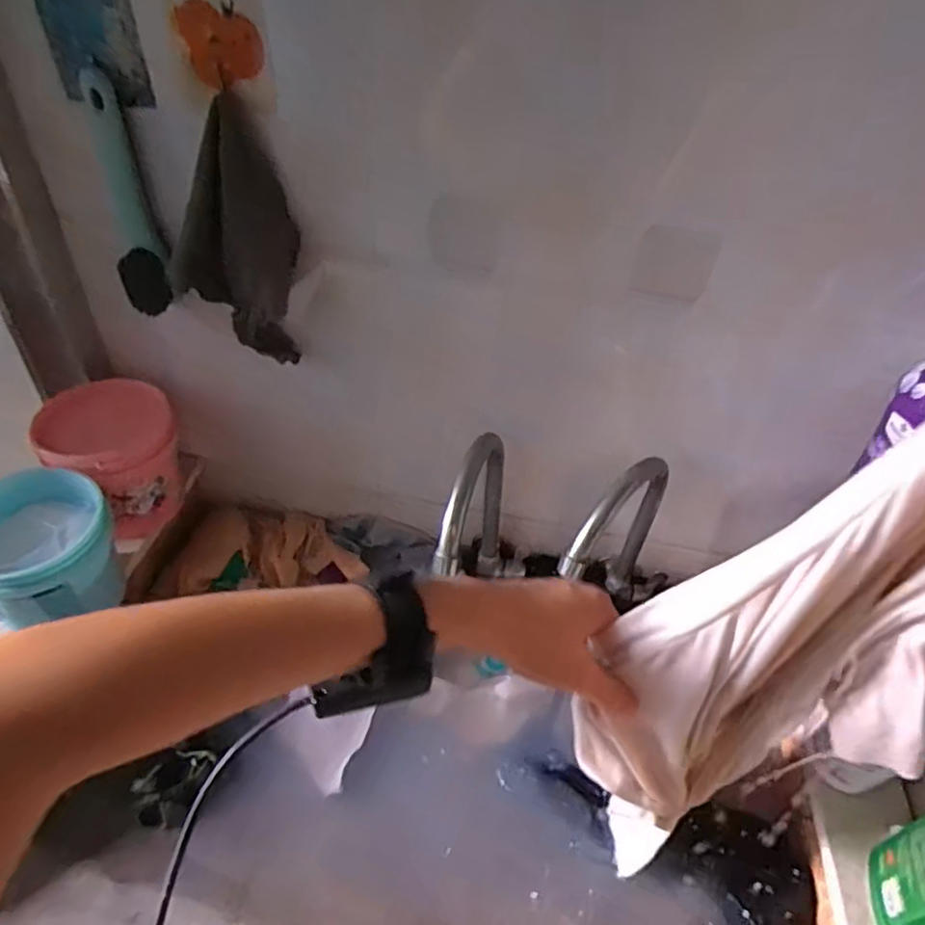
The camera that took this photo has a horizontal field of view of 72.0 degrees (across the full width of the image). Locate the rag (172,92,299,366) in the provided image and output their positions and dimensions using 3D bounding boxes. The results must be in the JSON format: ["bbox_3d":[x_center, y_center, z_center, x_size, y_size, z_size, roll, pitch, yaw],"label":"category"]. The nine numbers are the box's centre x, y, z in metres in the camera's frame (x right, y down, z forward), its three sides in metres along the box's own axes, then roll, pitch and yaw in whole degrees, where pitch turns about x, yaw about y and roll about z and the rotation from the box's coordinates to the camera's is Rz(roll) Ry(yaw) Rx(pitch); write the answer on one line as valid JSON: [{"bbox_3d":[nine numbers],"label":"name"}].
[{"bbox_3d":[-0.189,-0.181,0.536,0.099,0.201,0.045,5,44,-2],"label":"rag"}]

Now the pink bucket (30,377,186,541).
[{"bbox_3d":[-0.346,-0.001,0.644,0.107,0.122,0.116,34,50,26],"label":"pink bucket"}]

